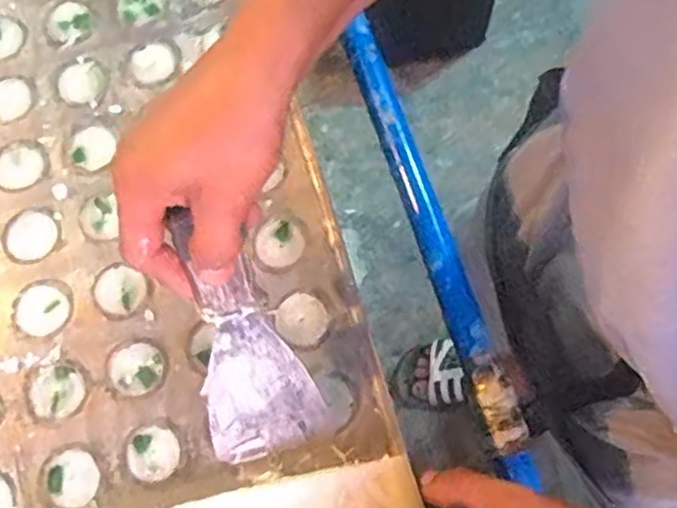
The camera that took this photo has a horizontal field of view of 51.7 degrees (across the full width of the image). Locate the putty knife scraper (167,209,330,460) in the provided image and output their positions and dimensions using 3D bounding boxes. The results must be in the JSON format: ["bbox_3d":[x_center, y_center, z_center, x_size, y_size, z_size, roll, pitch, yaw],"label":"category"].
[{"bbox_3d":[-0.060,0.050,0.415,0.070,0.166,0.015,-18,26,-3],"label":"putty knife scraper"}]

